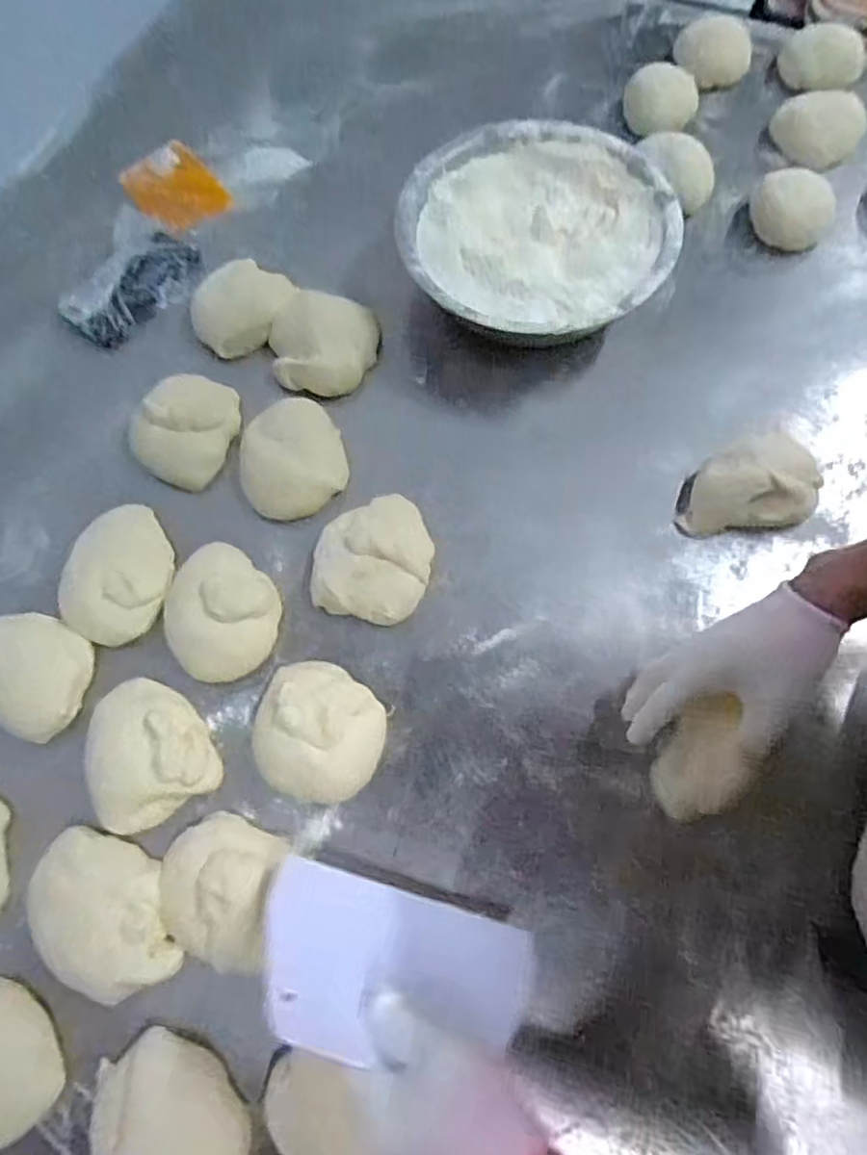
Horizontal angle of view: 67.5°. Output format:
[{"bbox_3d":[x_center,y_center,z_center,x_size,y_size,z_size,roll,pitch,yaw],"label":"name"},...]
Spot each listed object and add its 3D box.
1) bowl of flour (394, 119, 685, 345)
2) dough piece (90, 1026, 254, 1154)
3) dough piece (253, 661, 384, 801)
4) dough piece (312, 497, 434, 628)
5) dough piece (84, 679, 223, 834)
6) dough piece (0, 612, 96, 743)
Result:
[{"bbox_3d":[0.108,-0.357,0.710,0.275,0.095,0.270,0,69,1],"label":"bowl of flour"},{"bbox_3d":[-0.185,0.387,0.449,0.093,0.059,0.120,-28,71,-9],"label":"dough piece"},{"bbox_3d":[-0.099,0.131,0.558,0.117,0.039,0.113,25,72,10],"label":"dough piece"},{"bbox_3d":[-0.054,-0.026,0.617,0.107,0.037,0.136,10,70,5],"label":"dough piece"},{"bbox_3d":[-0.249,0.149,0.558,0.103,0.036,0.124,-28,71,-9],"label":"dough piece"},{"bbox_3d":[-0.360,0.085,0.579,0.108,0.041,0.096,30,73,12],"label":"dough piece"}]

